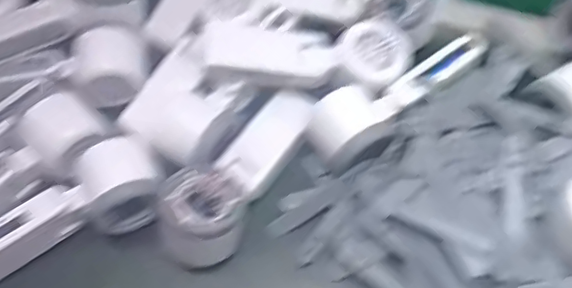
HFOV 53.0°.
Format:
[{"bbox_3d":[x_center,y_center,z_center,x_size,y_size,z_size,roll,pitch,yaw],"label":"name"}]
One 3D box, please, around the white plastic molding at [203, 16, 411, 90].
[{"bbox_3d":[0.017,-0.077,0.476,0.165,0.032,0.055,2,60,2],"label":"white plastic molding"}]

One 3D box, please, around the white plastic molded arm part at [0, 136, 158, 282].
[{"bbox_3d":[-0.175,0.057,0.424,0.171,0.049,0.055,-27,63,-13],"label":"white plastic molded arm part"}]

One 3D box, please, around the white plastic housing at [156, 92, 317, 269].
[{"bbox_3d":[-0.039,0.020,0.446,0.062,0.057,0.167,26,64,15],"label":"white plastic housing"}]

